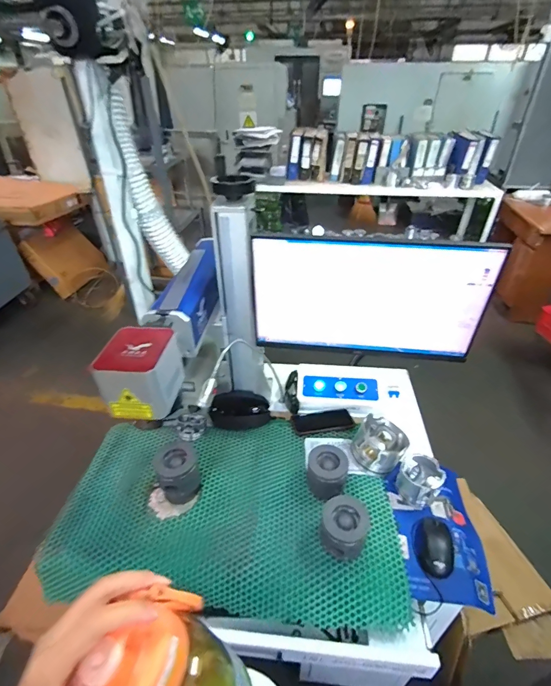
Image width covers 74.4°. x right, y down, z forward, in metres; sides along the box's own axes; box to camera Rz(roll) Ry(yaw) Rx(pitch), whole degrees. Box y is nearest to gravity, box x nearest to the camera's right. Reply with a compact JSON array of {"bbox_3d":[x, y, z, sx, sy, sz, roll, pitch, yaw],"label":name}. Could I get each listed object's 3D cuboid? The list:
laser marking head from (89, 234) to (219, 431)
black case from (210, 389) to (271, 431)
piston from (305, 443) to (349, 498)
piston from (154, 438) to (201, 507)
[{"bbox_3d":[-0.203,-0.050,0.761,0.105,0.119,0.489,3,35,4],"label":"laser marking head"},{"bbox_3d":[-0.096,0.183,0.994,0.159,0.066,0.089,-11,37,-15],"label":"black case"},{"bbox_3d":[0.114,0.290,0.806,0.093,0.078,0.104,10,36,13],"label":"piston"},{"bbox_3d":[-0.215,0.283,0.796,0.083,0.098,0.090,0,35,0],"label":"piston"}]

